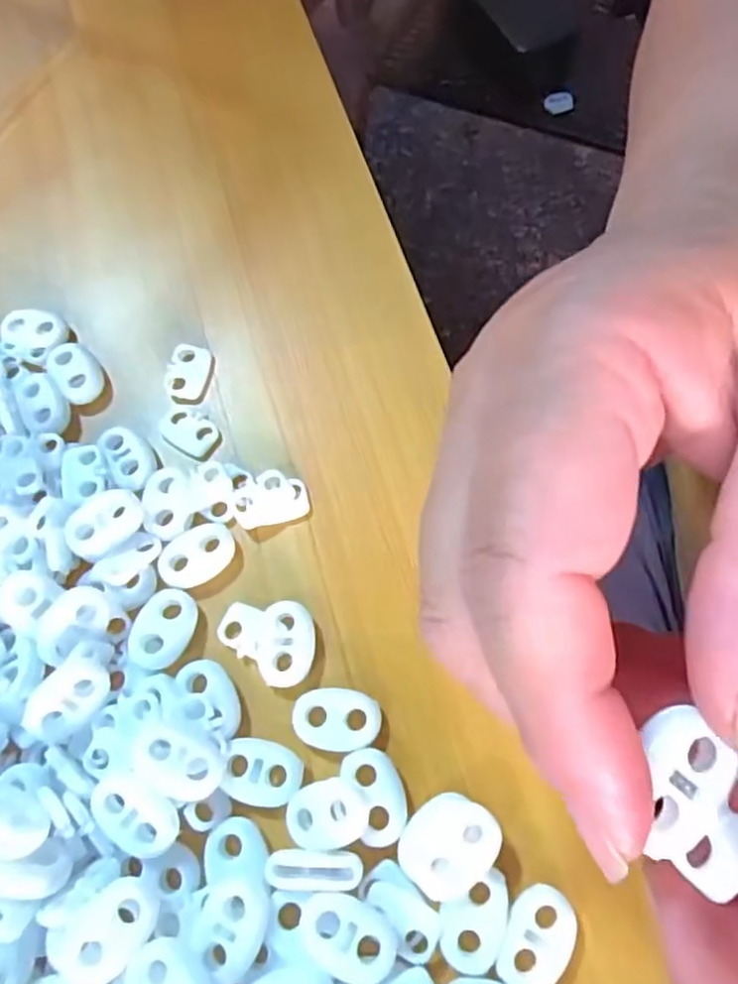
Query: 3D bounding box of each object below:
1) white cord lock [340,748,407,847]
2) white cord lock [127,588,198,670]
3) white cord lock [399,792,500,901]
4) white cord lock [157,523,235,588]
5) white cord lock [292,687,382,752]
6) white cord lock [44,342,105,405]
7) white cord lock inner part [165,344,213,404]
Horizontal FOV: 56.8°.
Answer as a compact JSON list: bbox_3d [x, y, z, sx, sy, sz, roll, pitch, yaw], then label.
[{"bbox_3d":[0.002,0.074,0.166,0.013,0.004,0.022,-20,68,-3],"label":"white cord lock"},{"bbox_3d":[-0.056,0.036,0.184,0.015,0.004,0.022,11,70,9],"label":"white cord lock"},{"bbox_3d":[0.018,0.081,0.157,0.018,0.010,0.022,40,77,18],"label":"white cord lock"},{"bbox_3d":[-0.049,0.017,0.192,0.022,0.004,0.015,-33,69,-8],"label":"white cord lock"},{"bbox_3d":[-0.008,0.058,0.174,0.022,0.004,0.015,-1,69,5],"label":"white cord lock"},{"bbox_3d":[-0.094,-0.039,0.217,0.014,0.004,0.022,-32,69,-7],"label":"white cord lock"},{"bbox_3d":[-0.058,-0.038,0.217,0.013,0.004,0.020,4,69,7],"label":"white cord lock inner part"}]

